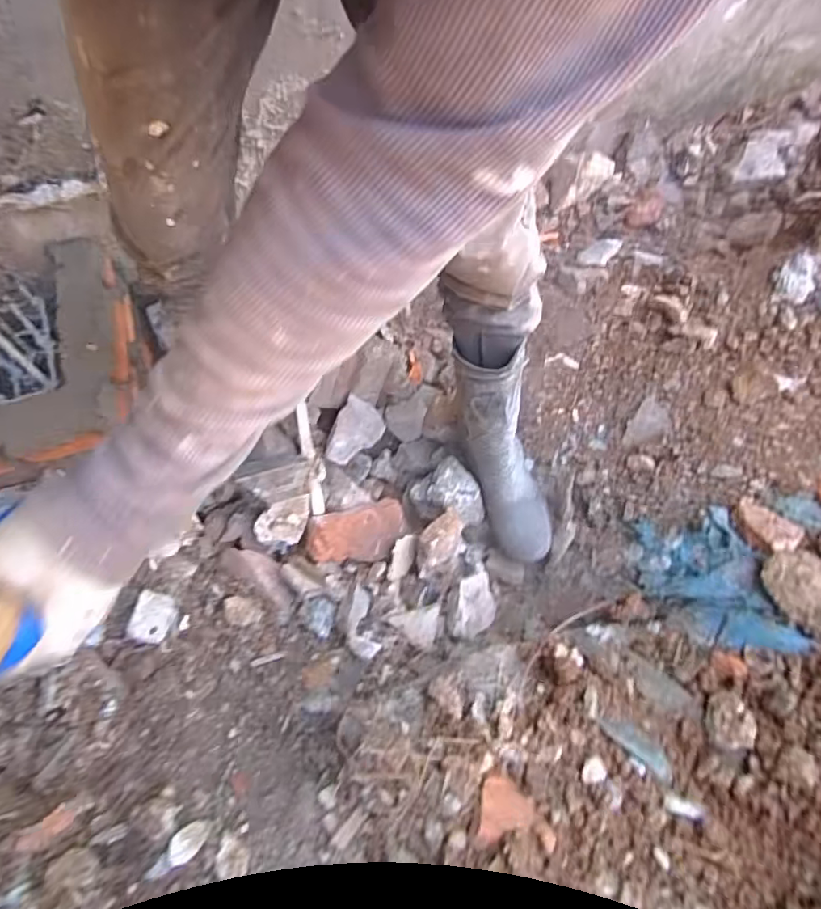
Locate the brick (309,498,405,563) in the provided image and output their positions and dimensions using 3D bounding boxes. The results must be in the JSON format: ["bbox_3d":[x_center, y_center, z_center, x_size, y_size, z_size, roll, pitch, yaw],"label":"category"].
[{"bbox_3d":[-0.080,0.120,0.857,0.151,0.044,0.085,-14,68,-8],"label":"brick"}]

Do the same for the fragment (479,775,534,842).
[{"bbox_3d":[0.102,0.375,0.592,0.057,0.014,0.062,10,36,1],"label":"fragment"}]

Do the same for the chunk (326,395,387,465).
[{"bbox_3d":[-0.093,-0.038,0.971,0.072,0.052,0.123,20,68,6],"label":"chunk"}]

